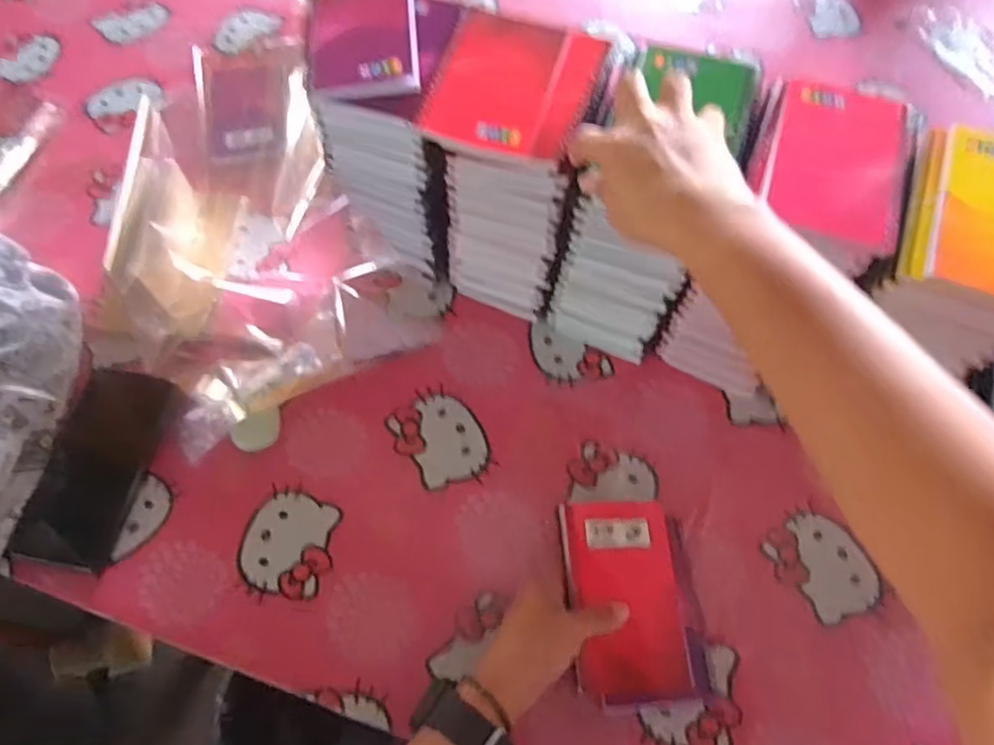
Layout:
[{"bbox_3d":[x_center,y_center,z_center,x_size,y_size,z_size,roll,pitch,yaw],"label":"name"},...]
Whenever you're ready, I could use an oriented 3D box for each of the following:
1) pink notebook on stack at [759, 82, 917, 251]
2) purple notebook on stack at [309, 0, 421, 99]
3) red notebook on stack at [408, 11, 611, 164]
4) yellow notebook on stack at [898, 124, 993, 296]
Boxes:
[{"bbox_3d":[0.226,-0.140,0.435,0.087,0.007,0.123,19,67,9],"label":"pink notebook on stack"},{"bbox_3d":[-0.099,-0.254,0.495,0.076,0.018,0.111,-4,65,-2],"label":"purple notebook on stack"},{"bbox_3d":[0.012,-0.207,0.475,0.108,0.015,0.128,15,66,7],"label":"red notebook on stack"},{"bbox_3d":[0.319,-0.101,0.418,0.100,0.012,0.131,21,67,10],"label":"yellow notebook on stack"}]

